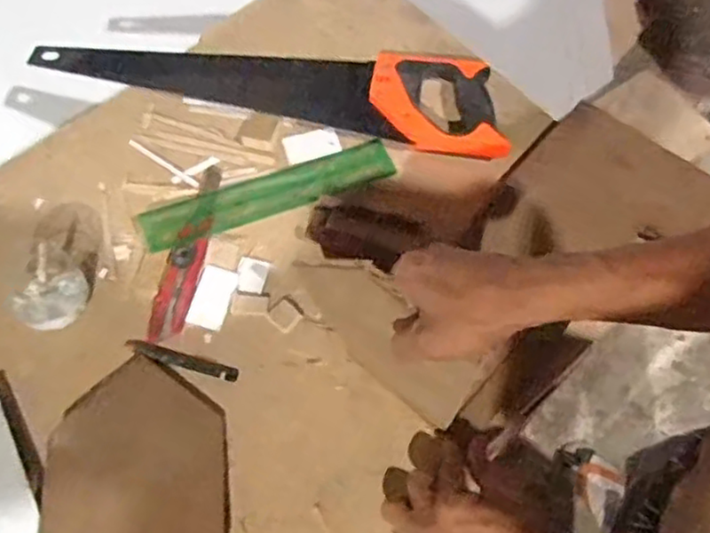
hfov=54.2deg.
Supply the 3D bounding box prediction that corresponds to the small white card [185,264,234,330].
[{"bbox_3d":[-0.129,0.027,0.628,0.033,0.004,0.059,11,65,7],"label":"small white card"}]

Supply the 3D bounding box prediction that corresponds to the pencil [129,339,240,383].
[{"bbox_3d":[-0.152,0.082,0.611,0.102,0.007,0.014,14,65,8],"label":"pencil"}]

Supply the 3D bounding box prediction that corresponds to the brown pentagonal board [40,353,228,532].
[{"bbox_3d":[-0.175,0.153,0.558,0.136,0.007,0.158,-3,57,-10],"label":"brown pentagonal board"}]

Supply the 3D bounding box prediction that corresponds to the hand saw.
[{"bbox_3d":[-0.098,-0.214,0.759,0.523,0.031,0.124,11,65,7],"label":"hand saw"}]

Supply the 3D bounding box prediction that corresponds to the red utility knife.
[{"bbox_3d":[-0.154,-0.017,0.655,0.033,0.011,0.187,9,65,6],"label":"red utility knife"}]

